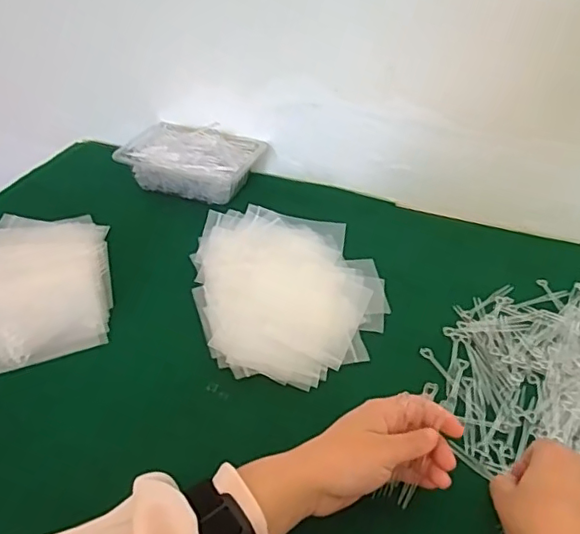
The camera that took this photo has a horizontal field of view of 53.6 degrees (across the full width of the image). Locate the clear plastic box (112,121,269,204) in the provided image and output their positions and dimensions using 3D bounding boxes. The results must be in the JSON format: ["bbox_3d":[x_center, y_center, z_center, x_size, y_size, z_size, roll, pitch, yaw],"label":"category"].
[{"bbox_3d":[-0.133,-0.150,0.798,0.174,0.054,0.118,14,40,14],"label":"clear plastic box"}]

